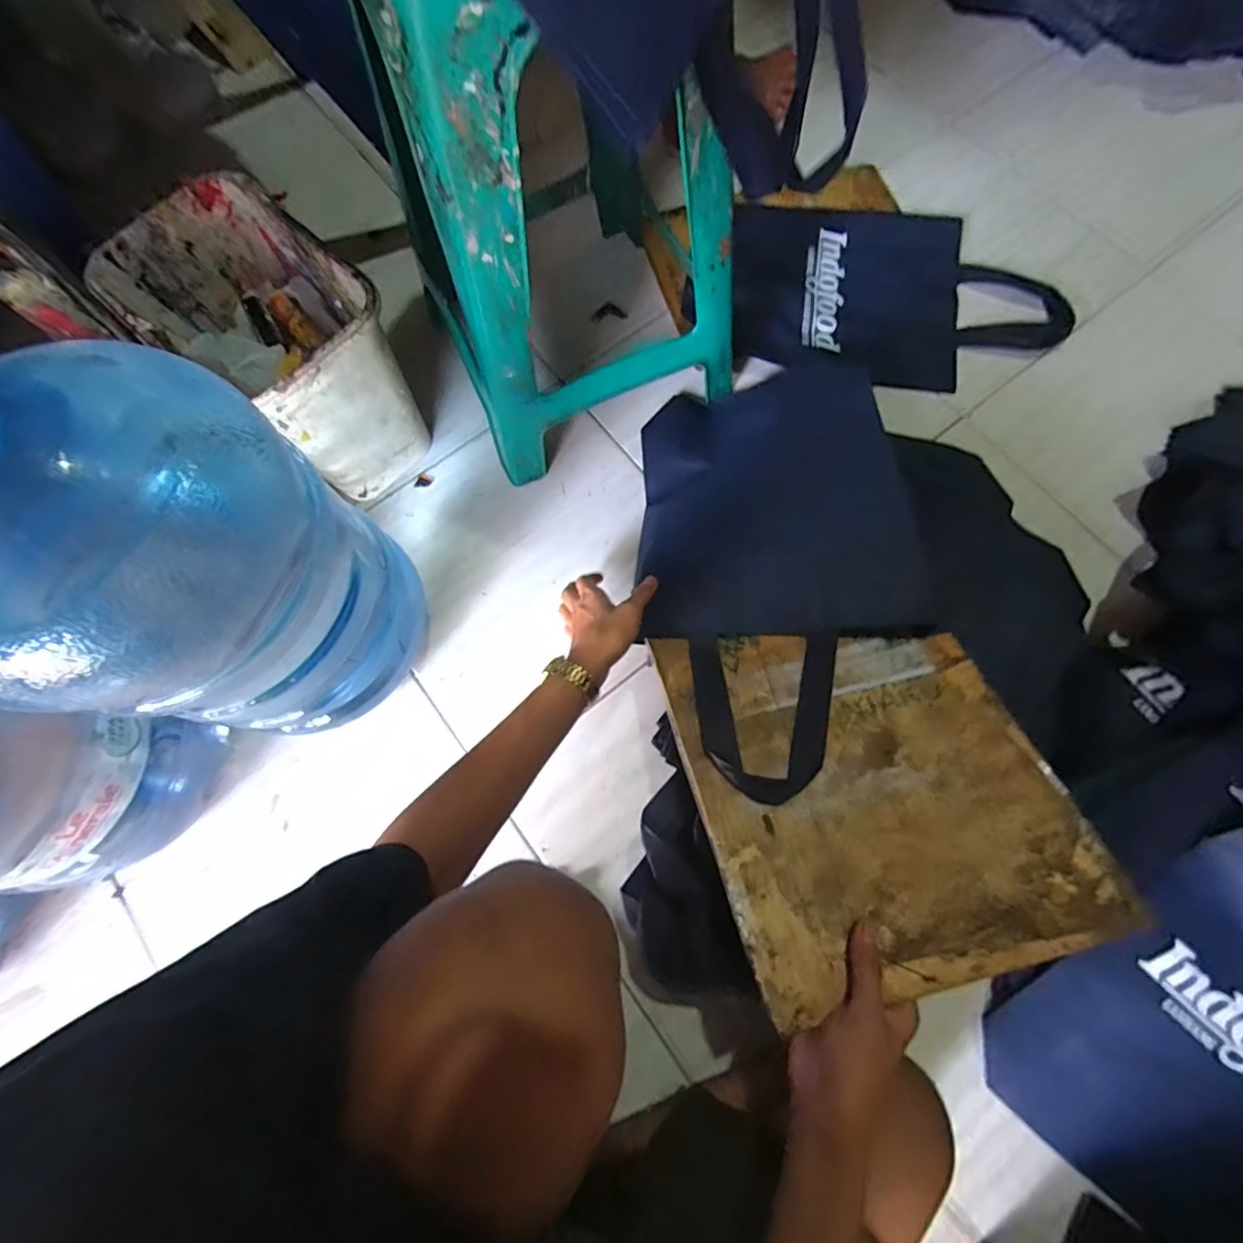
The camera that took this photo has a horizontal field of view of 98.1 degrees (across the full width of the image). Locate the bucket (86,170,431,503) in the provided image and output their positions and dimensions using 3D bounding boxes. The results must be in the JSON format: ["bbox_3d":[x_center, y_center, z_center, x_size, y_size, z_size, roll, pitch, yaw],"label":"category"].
[{"bbox_3d":[-0.384,-0.311,0.651,0.281,0.237,0.180,40,79,11],"label":"bucket"}]

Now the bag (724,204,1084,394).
[{"bbox_3d":[0.399,-0.484,0.789,0.462,0.014,0.308,4,75,2],"label":"bag"}]

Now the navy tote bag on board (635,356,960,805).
[{"bbox_3d":[0.173,-0.088,0.607,0.292,0.033,0.541,-9,58,13],"label":"navy tote bag on board"}]

